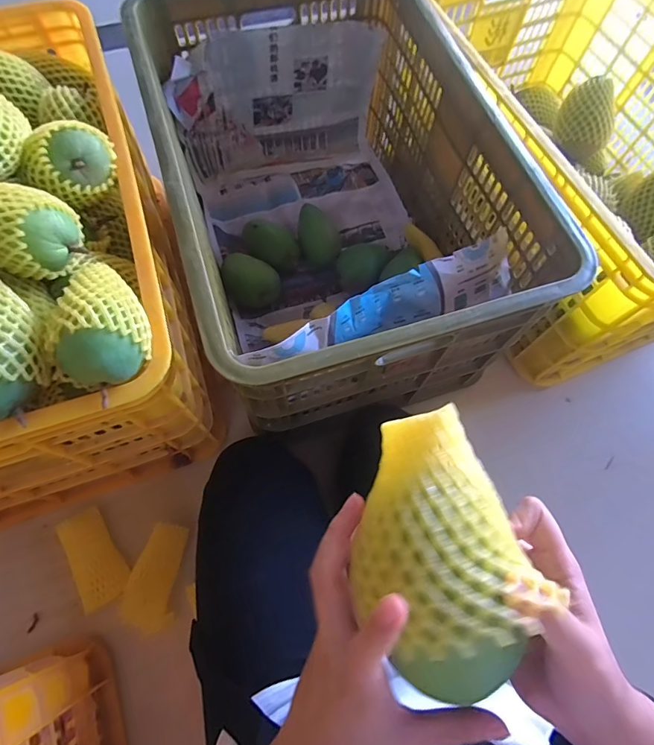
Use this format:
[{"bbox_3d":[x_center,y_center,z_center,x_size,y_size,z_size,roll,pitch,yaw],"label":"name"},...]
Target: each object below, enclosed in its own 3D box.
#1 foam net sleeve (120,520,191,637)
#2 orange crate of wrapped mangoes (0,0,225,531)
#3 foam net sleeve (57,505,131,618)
[{"bbox_3d":[-0.227,0.269,0.558,0.061,0.029,0.123,8,69,1],"label":"foam net sleeve"},{"bbox_3d":[-0.415,-0.153,0.522,0.393,0.369,0.570,-17,71,-9],"label":"orange crate of wrapped mangoes"},{"bbox_3d":[-0.321,0.255,0.577,0.057,0.034,0.123,-25,72,-11],"label":"foam net sleeve"}]

